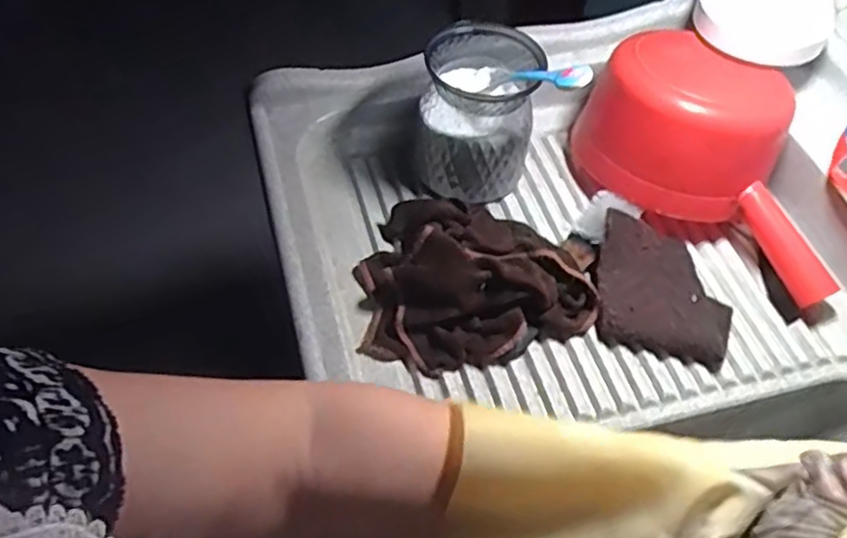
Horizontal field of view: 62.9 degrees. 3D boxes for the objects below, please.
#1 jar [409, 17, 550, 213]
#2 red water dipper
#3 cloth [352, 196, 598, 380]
[{"bbox_3d":[0.048,-0.142,0.623,0.103,0.112,0.128,12,57,8],"label":"jar"},{"bbox_3d":[0.269,-0.103,0.615,0.152,0.110,0.268,-39,64,-23],"label":"red water dipper"},{"bbox_3d":[0.034,0.000,0.562,0.186,0.049,0.152,-15,57,-10],"label":"cloth"}]

